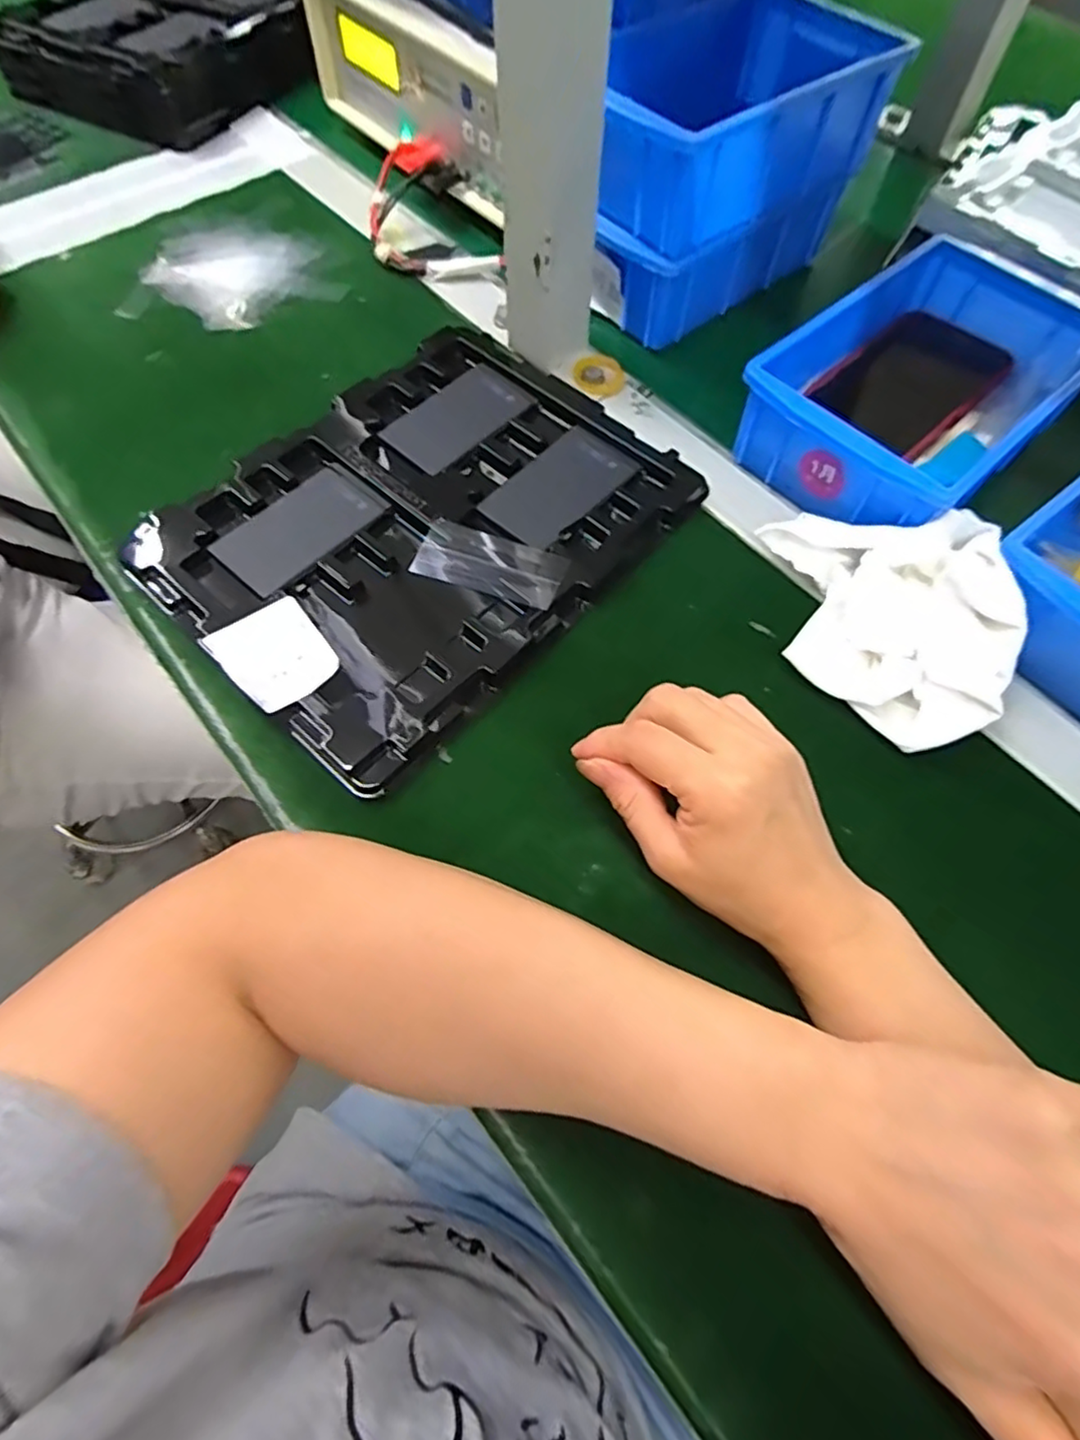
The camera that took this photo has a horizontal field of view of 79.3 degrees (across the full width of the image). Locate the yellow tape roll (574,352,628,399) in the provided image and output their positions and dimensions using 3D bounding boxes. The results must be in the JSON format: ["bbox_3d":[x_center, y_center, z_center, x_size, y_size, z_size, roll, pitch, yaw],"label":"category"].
[{"bbox_3d":[0.041,-0.235,0.445,0.035,0.009,0.039,5,64,2],"label":"yellow tape roll"}]

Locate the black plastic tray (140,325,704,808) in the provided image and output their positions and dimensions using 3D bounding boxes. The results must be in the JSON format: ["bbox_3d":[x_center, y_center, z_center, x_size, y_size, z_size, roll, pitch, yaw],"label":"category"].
[{"bbox_3d":[-0.066,-0.122,0.378,0.217,0.023,0.278,41,70,17],"label":"black plastic tray"}]

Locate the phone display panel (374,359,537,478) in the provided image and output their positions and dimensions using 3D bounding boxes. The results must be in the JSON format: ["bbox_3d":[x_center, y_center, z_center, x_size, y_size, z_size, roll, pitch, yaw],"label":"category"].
[{"bbox_3d":[-0.051,-0.196,0.424,0.055,0.007,0.096,40,70,17],"label":"phone display panel"}]

